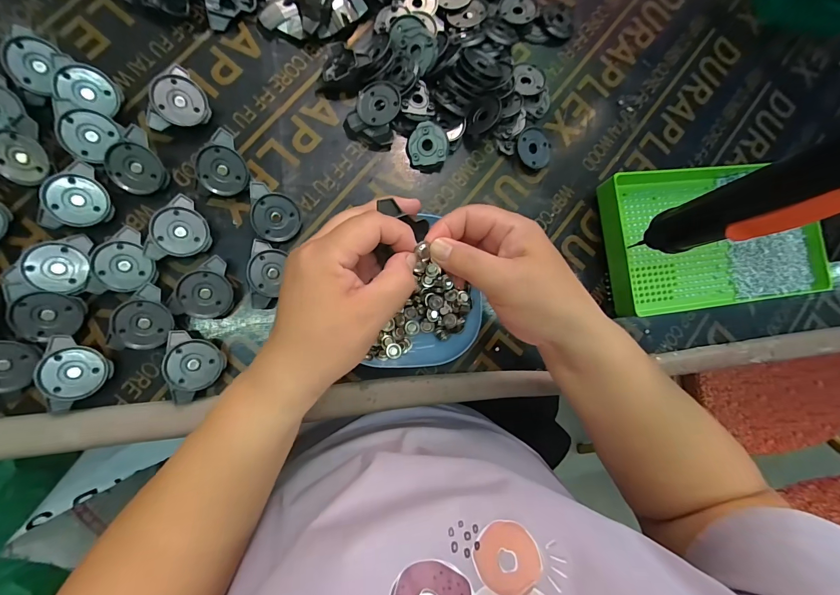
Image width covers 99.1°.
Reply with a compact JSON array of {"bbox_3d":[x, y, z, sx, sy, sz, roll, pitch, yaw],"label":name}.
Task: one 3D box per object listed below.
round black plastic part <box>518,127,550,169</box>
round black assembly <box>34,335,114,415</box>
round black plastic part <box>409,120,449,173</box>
[{"bbox_3d":[0.122,-0.158,0.380,0.038,0.006,0.042,-26,102,-12],"label":"round black plastic part"},{"bbox_3d":[-0.286,0.064,0.290,0.048,0.012,0.052,41,65,-27],"label":"round black assembly"},{"bbox_3d":[0.010,-0.153,0.364,0.042,0.012,0.042,1,103,5],"label":"round black plastic part"}]

